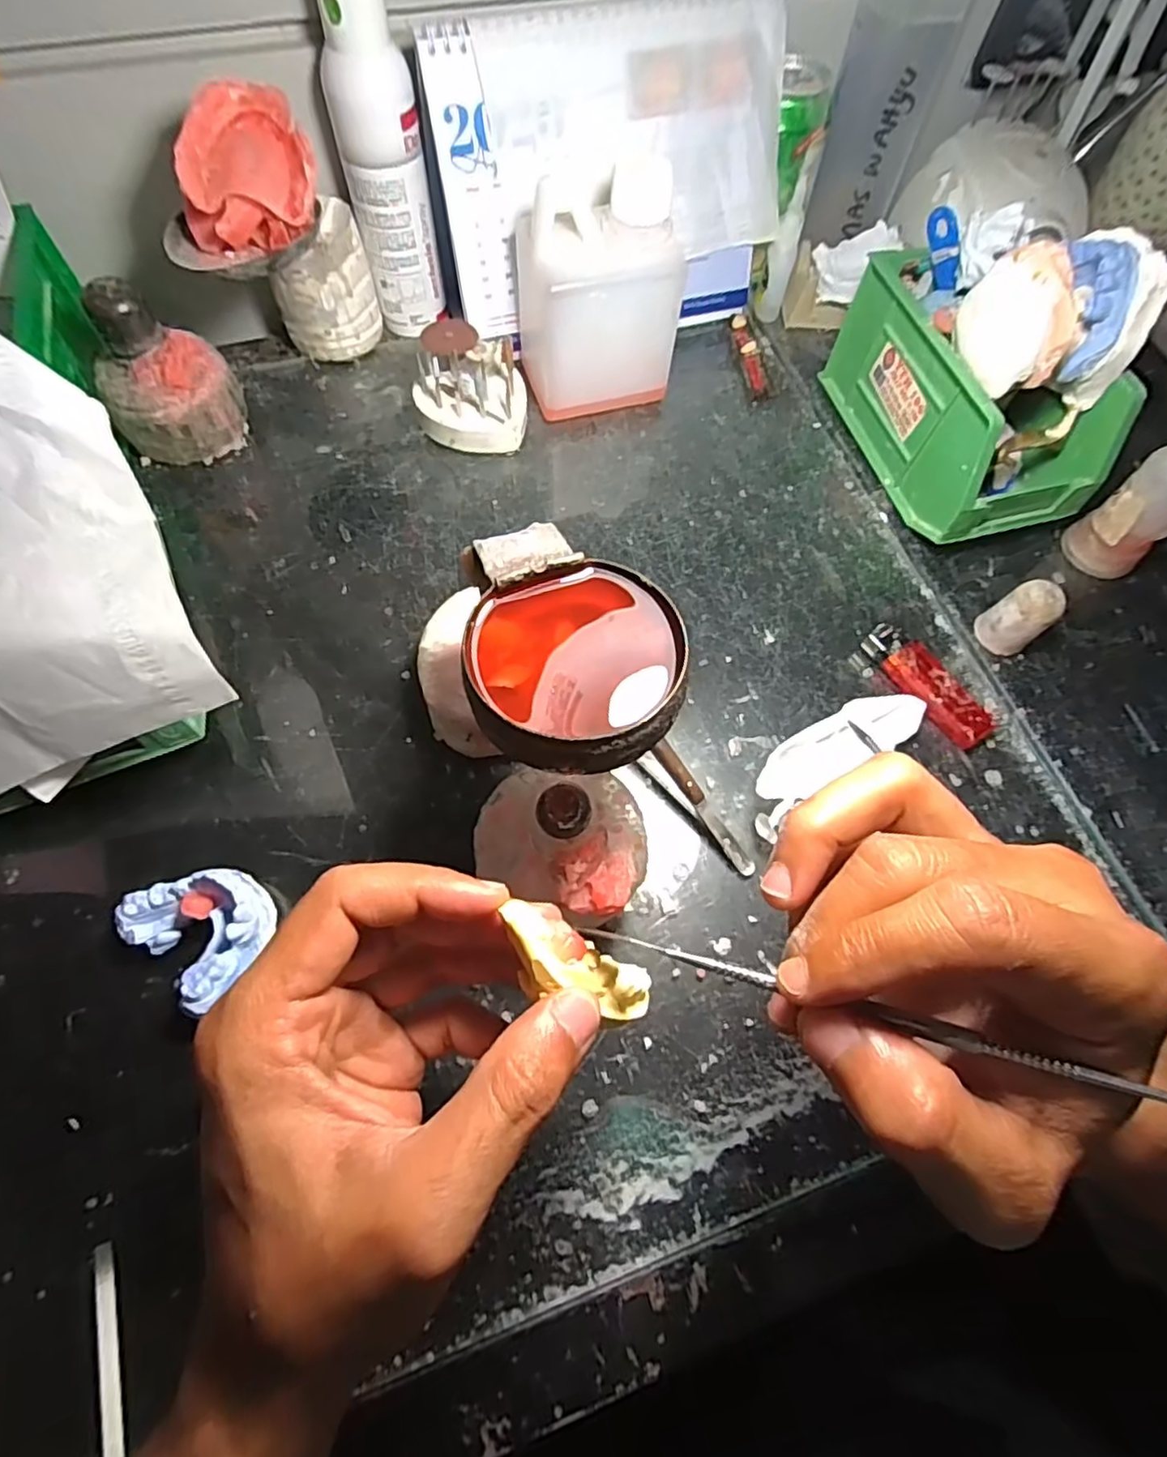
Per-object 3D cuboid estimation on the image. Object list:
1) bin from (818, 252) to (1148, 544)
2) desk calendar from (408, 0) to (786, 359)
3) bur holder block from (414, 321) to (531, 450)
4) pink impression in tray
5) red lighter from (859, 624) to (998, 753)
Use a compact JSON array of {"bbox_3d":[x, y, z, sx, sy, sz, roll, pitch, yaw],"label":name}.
[{"bbox_3d":[0.243,-0.209,0.405,0.098,0.086,0.170,-14,68,-8],"label":"bin"},{"bbox_3d":[0.024,-0.333,0.409,0.222,0.157,0.086,-18,69,-10],"label":"desk calendar"},{"bbox_3d":[-0.073,-0.218,0.413,0.069,0.051,0.064,-9,68,-6],"label":"bur holder block"},{"bbox_3d":[-0.174,-0.272,0.322,0.080,0.048,0.062,-36,73,-16],"label":"pink impression in tray"},{"bbox_3d":[0.195,-0.027,0.363,0.027,0.015,0.081,-34,72,-15],"label":"red lighter"}]

